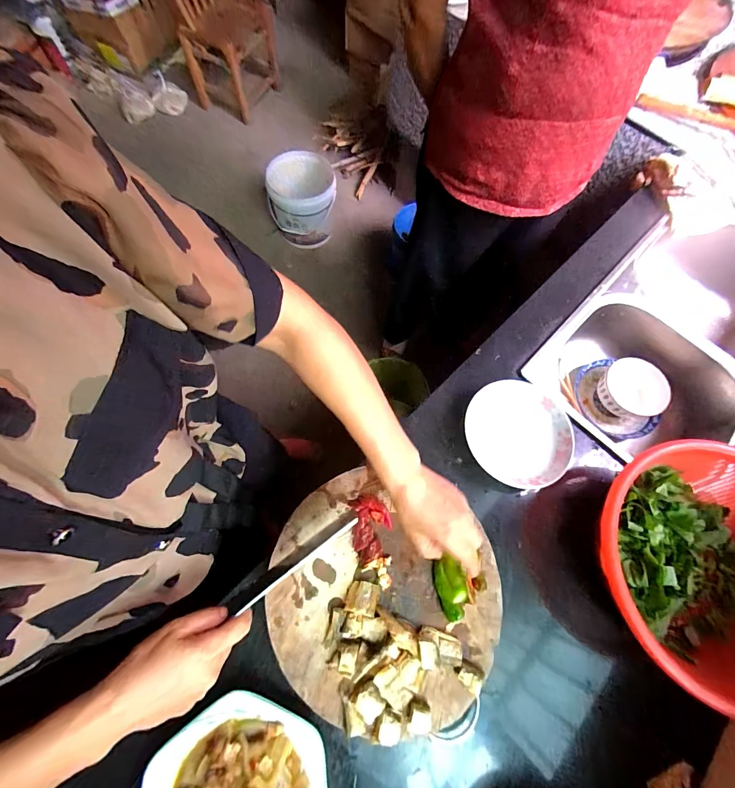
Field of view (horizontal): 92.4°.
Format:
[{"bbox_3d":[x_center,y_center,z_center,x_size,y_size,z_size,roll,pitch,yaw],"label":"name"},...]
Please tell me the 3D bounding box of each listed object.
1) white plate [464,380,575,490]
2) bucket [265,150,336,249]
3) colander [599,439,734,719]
[{"bbox_3d":[0.245,0.060,0.566,0.167,0.028,0.167,1,70,-4],"label":"white plate"},{"bbox_3d":[-0.281,-0.838,1.558,0.278,0.337,0.278,1,70,-4],"label":"bucket"},{"bbox_3d":[0.455,0.226,0.475,0.252,0.112,0.304,9,69,-1],"label":"colander"}]

